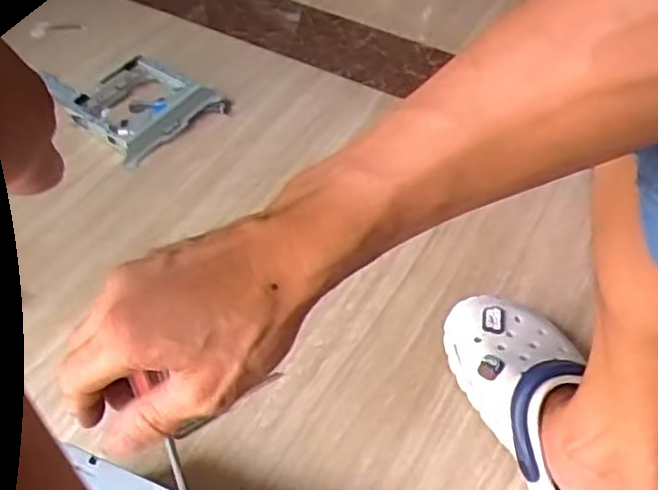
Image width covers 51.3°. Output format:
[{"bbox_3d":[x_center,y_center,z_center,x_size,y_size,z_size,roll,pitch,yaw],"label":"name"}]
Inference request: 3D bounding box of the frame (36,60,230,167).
[{"bbox_3d":[-0.260,-0.205,0.943,0.177,0.054,0.175,-35,59,-29],"label":"frame"}]

